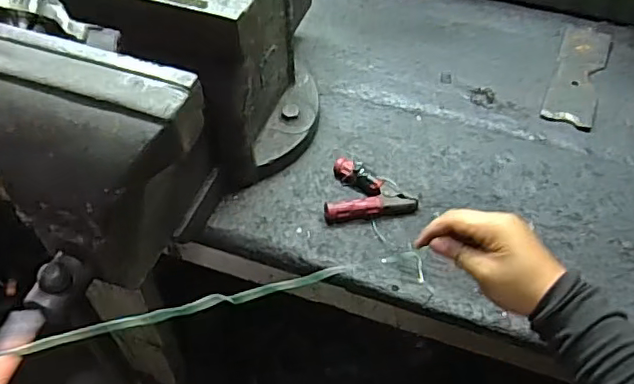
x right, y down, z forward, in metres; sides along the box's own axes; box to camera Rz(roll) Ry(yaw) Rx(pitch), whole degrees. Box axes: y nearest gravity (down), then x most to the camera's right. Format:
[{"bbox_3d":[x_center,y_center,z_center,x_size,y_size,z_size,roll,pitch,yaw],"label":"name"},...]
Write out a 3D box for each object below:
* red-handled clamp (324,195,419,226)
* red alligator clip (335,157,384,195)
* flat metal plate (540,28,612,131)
[{"bbox_3d":[0.068,0.020,0.706,0.117,0.023,0.024,-7,54,-6],"label":"red-handled clamp"},{"bbox_3d":[0.054,-0.019,0.733,0.072,0.026,0.025,33,60,21],"label":"red alligator clip"},{"bbox_3d":[0.392,-0.180,0.853,0.069,0.010,0.222,21,56,14],"label":"flat metal plate"}]

